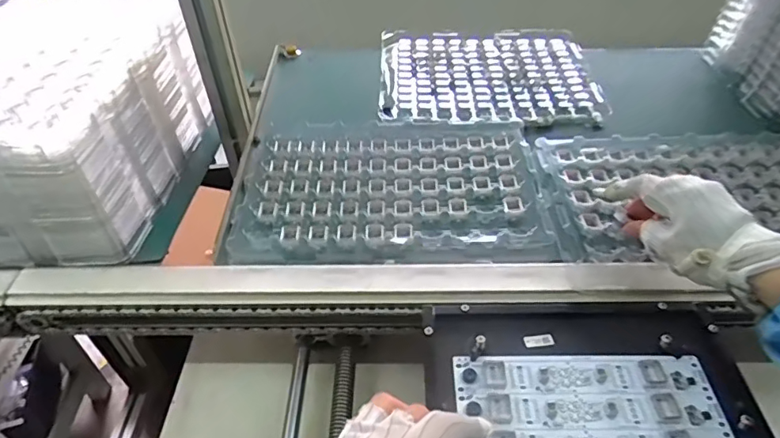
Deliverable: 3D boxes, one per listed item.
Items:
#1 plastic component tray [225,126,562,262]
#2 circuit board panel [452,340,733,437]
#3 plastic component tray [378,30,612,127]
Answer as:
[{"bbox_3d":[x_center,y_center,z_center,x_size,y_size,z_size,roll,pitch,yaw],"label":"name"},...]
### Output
[{"bbox_3d":[0.003,-0.036,0.581,0.325,0.014,0.196,-2,42,-1],"label":"plastic component tray"},{"bbox_3d":[0.160,0.160,0.409,0.205,0.010,0.134,-1,47,1],"label":"circuit board panel"},{"bbox_3d":[0.143,-0.210,0.754,0.302,0.019,0.235,0,42,2],"label":"plastic component tray"}]

